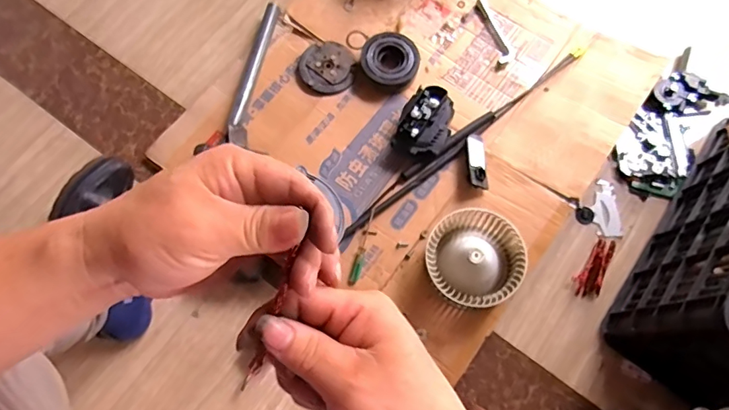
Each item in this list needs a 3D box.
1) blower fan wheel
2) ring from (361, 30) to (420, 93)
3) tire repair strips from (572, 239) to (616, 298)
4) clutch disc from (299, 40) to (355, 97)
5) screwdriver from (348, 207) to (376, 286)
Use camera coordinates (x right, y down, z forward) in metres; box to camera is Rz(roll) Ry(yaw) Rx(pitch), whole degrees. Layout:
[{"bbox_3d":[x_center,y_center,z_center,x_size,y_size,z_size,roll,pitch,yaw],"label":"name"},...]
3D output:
[{"bbox_3d":[0.165,0.080,0.738,0.138,0.060,0.139,0,73,-1],"label":"blower fan wheel"},{"bbox_3d":[0.048,-0.261,0.880,0.101,0.035,0.095,0,73,-1],"label":"ring"},{"bbox_3d":[0.379,0.102,0.801,0.044,0.013,0.104,27,75,7],"label":"tire repair strips"},{"bbox_3d":[-0.068,-0.246,0.879,0.095,0.017,0.099,0,73,-1],"label":"clutch disc"},{"bbox_3d":[0.000,0.066,0.780,0.017,0.009,0.127,18,74,4],"label":"screwdriver"}]

